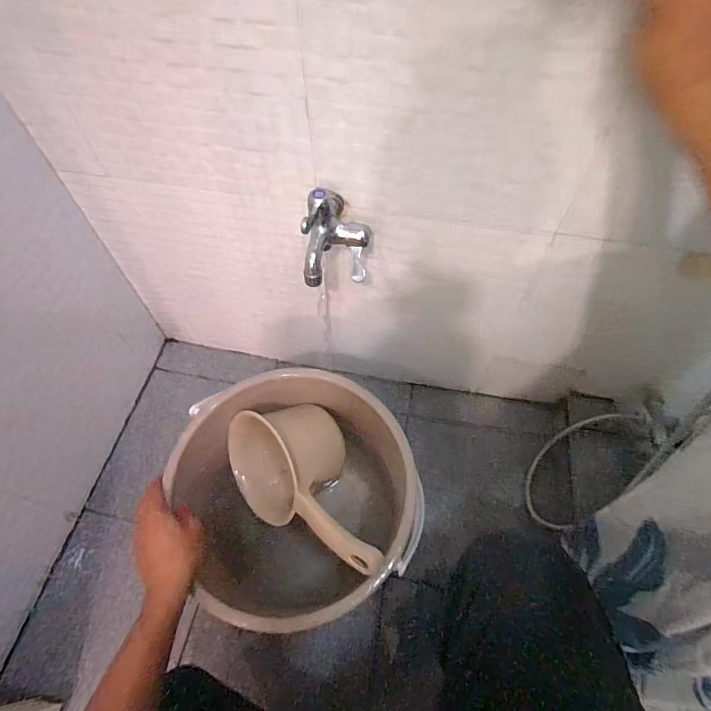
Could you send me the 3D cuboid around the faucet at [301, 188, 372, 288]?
[{"bbox_3d":[-0.021,-0.150,0.504,0.074,0.077,0.109,4,59,3],"label":"faucet"}]

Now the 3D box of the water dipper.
[{"bbox_3d":[-0.078,0.178,0.551,0.160,0.139,0.238,-14,62,-8],"label":"water dipper"}]

